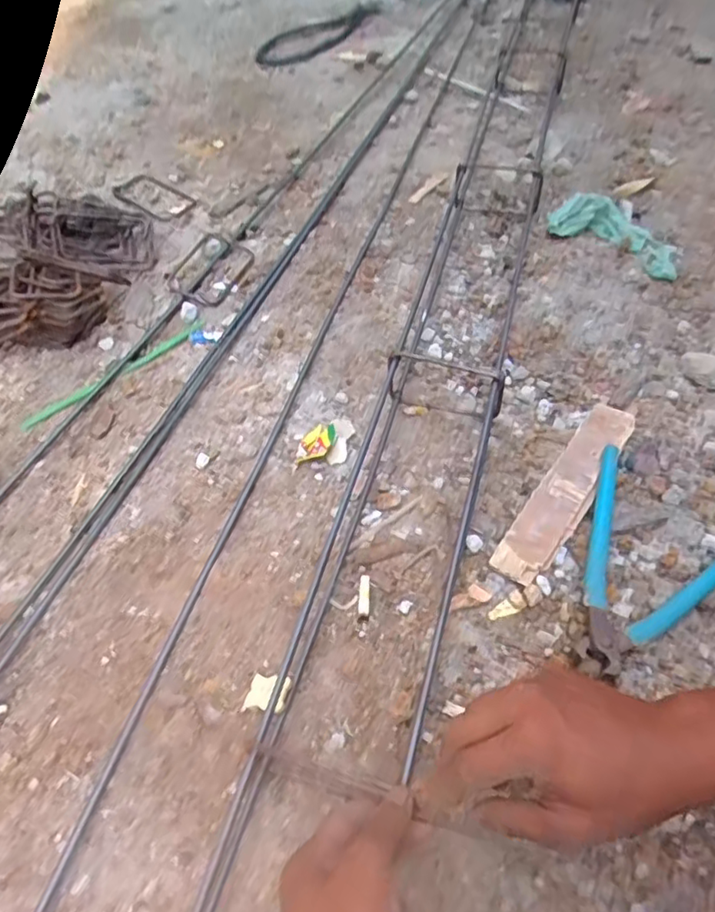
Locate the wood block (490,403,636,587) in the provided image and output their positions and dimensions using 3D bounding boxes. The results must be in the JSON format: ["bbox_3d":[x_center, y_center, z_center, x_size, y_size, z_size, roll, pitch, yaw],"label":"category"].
[{"bbox_3d":[0.202,0.031,0.590,0.047,0.020,0.228,31,58,21],"label":"wood block"}]

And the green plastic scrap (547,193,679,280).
[{"bbox_3d":[0.356,-0.310,0.836,0.182,0.047,0.093,31,59,21],"label":"green plastic scrap"}]

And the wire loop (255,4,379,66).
[{"bbox_3d":[-0.091,-0.969,1.413,0.123,0.021,0.420,23,56,16],"label":"wire loop"}]

